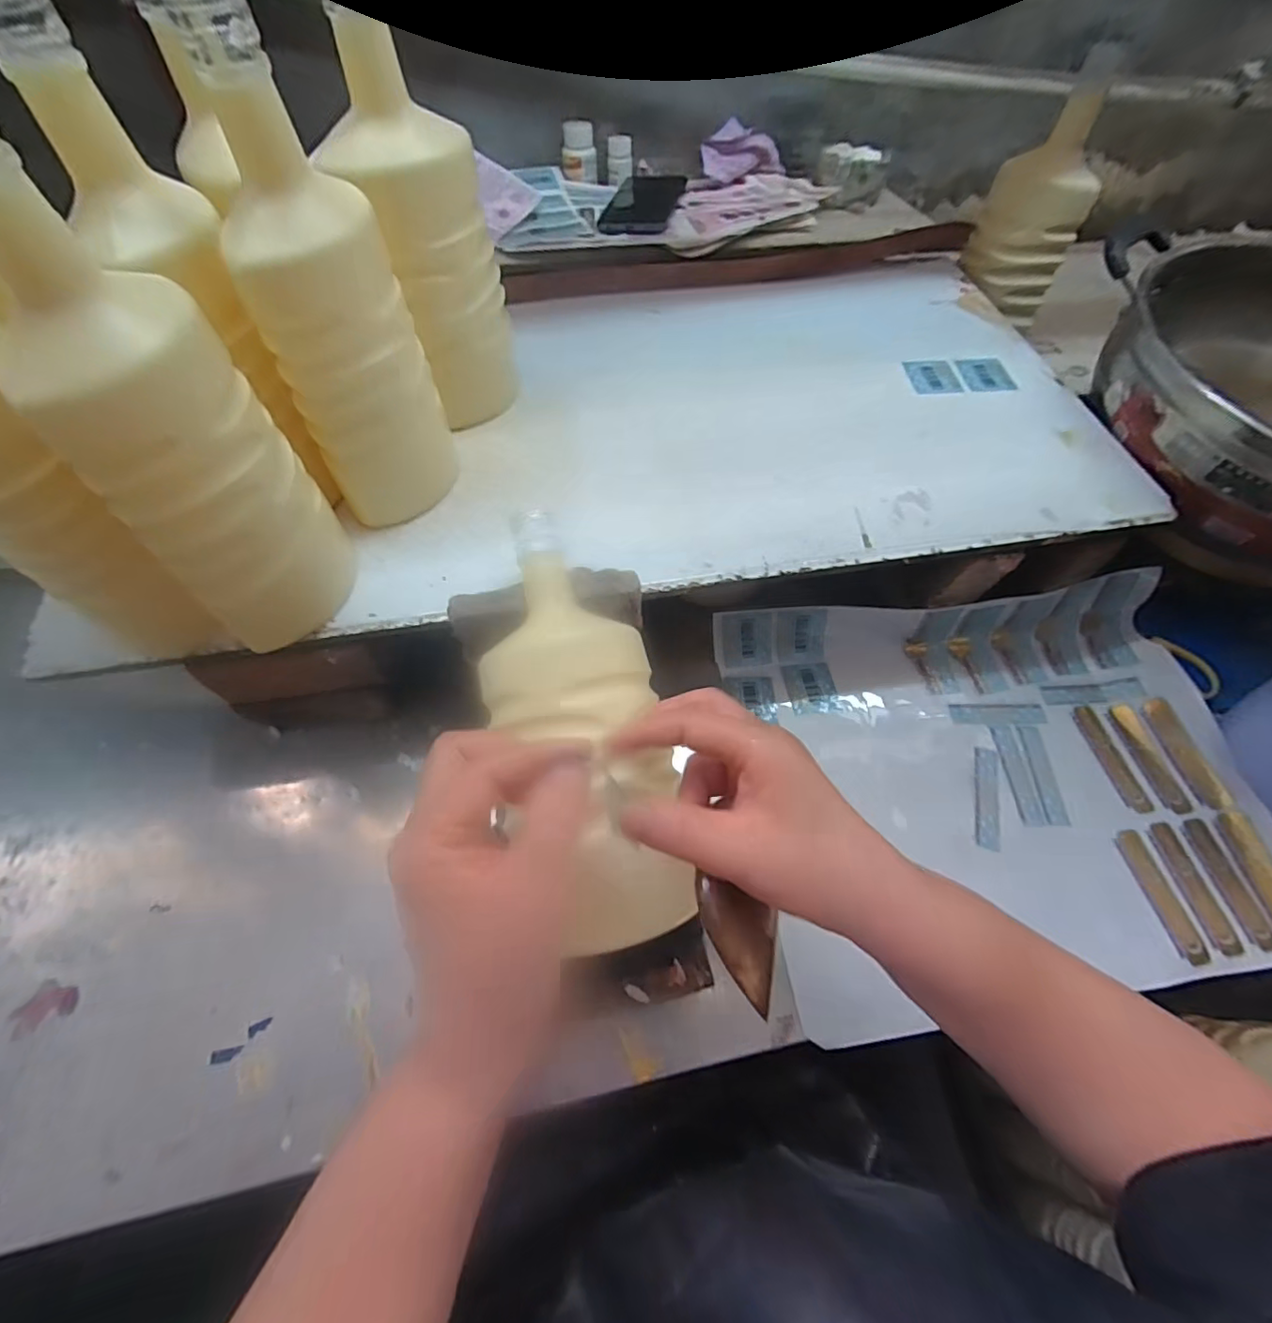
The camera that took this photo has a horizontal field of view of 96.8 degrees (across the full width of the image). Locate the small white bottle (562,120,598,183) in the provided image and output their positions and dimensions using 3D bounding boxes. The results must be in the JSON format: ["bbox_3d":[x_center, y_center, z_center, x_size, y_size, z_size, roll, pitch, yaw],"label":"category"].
[{"bbox_3d":[-0.067,-0.606,0.669,0.041,0.050,0.032,-1,64,-3],"label":"small white bottle"}]

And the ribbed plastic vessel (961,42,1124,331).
[{"bbox_3d":[0.398,-0.451,0.553,0.091,0.177,0.077,18,64,6],"label":"ribbed plastic vessel"}]

